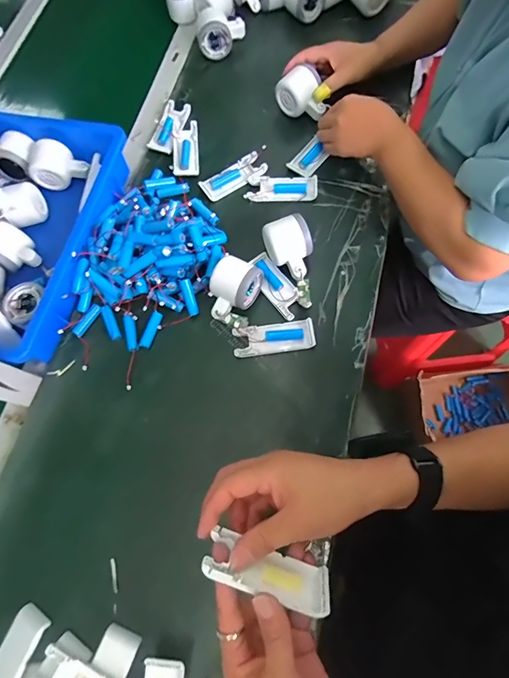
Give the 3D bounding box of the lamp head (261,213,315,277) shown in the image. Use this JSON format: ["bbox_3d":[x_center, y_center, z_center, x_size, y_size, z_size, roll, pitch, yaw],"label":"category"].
[{"bbox_3d":[0.049,-0.119,0.501,0.052,0.051,0.078,-26,71,-5],"label":"lamp head"}]

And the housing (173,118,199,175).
[{"bbox_3d":[-0.110,-0.303,0.593,0.039,0.015,0.101,-4,71,3],"label":"housing"}]

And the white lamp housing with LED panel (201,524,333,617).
[{"bbox_3d":[0.011,0.187,0.302,0.104,0.009,0.039,23,29,-4],"label":"white lamp housing with LED panel"}]

